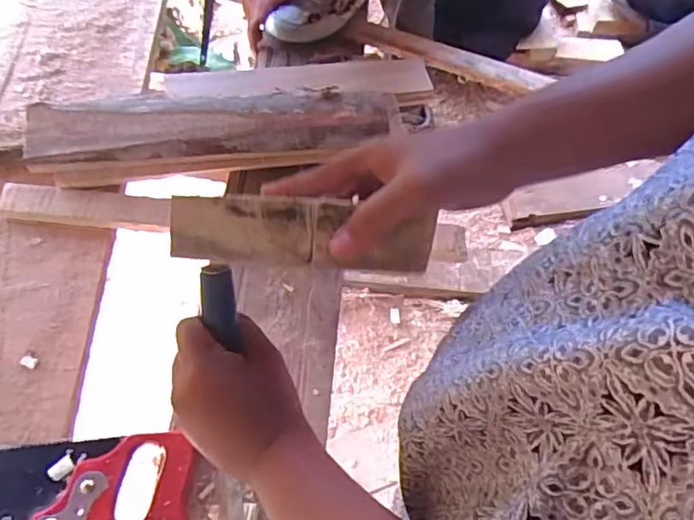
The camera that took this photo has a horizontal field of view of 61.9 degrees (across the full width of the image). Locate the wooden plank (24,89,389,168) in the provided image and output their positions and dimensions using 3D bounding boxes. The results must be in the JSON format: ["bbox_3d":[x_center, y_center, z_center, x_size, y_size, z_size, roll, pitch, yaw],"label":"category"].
[{"bbox_3d":[-0.155,-0.168,0.680,0.403,0.030,0.095,-8,65,-7],"label":"wooden plank"}]

